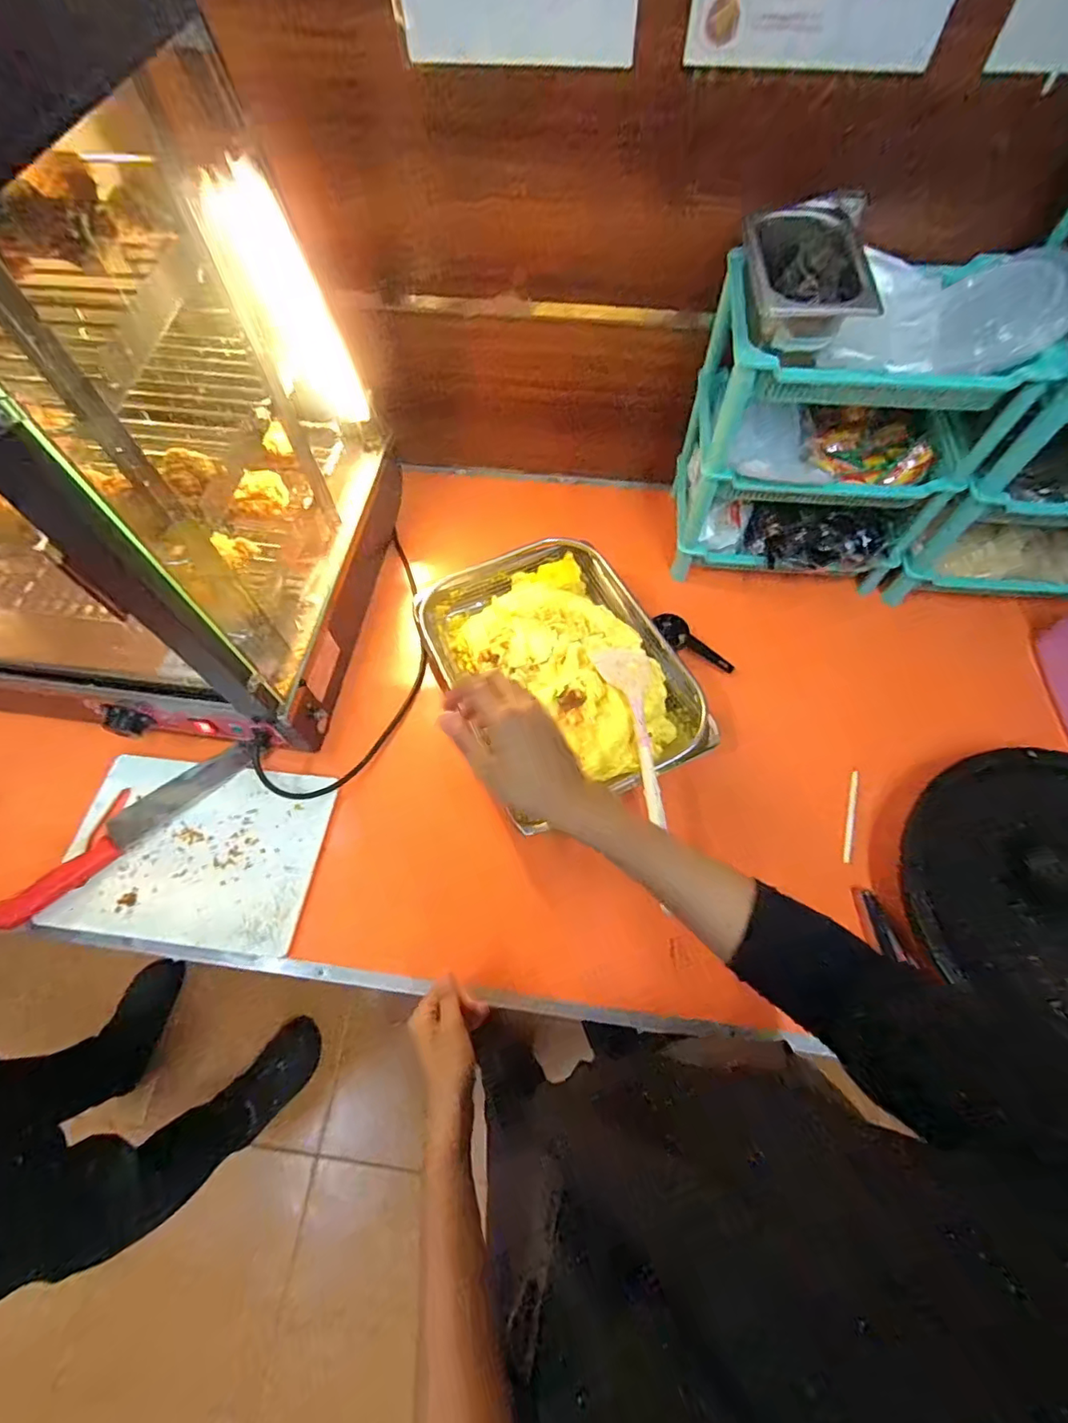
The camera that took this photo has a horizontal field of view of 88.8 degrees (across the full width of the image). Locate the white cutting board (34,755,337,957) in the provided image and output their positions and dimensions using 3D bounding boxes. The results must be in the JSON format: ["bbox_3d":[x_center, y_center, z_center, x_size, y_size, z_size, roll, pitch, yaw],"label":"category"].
[{"bbox_3d":[-0.404,0.162,0.650,0.291,0.015,0.207,5,65,4],"label":"white cutting board"}]

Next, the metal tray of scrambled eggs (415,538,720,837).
[{"bbox_3d":[0.026,-0.062,0.712,0.272,0.067,0.377,-24,66,-10],"label":"metal tray of scrambled eggs"}]

